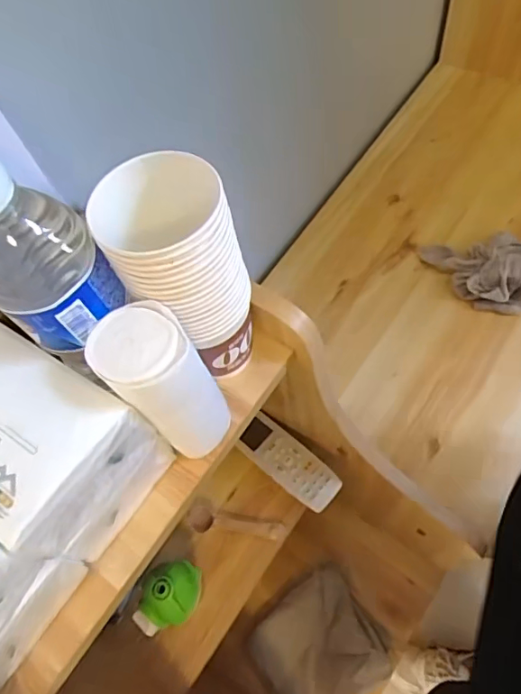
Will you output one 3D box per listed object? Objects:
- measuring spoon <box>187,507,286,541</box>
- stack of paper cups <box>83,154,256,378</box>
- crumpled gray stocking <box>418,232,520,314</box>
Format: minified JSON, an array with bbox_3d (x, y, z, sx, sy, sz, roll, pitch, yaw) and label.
[{"bbox_3d":[-0.028,0.200,0.586,0.106,0.013,0.024,6,65,11],"label":"measuring spoon"},{"bbox_3d":[-0.043,-0.044,0.336,0.079,0.139,0.074,-29,64,-6],"label":"stack of paper cups"},{"bbox_3d":[0.336,-0.116,0.770,0.189,0.056,0.118,7,65,11],"label":"crumpled gray stocking"}]

